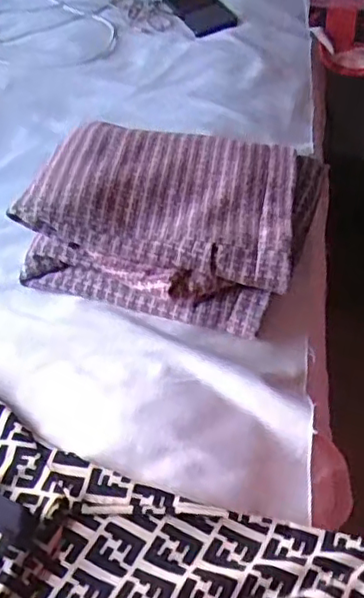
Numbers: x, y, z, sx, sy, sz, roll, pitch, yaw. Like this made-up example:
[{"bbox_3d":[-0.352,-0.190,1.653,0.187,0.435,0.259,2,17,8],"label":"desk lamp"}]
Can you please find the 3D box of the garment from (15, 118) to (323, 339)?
[{"bbox_3d":[-0.007,-0.111,0.676,0.279,0.100,0.257,10,50,17],"label":"garment"}]

